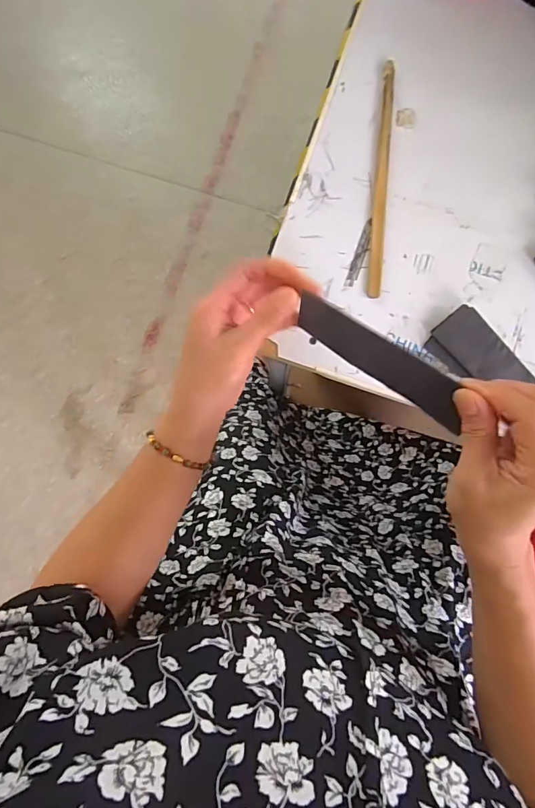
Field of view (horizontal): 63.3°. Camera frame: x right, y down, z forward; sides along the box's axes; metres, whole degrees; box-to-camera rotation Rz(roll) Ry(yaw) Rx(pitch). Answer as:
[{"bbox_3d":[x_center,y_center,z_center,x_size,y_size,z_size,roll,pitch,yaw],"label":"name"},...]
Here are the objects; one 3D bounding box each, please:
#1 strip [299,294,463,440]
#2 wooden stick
[{"bbox_3d":[0.084,-0.033,0.321,0.138,0.004,0.032,36,129,11],"label":"strip"},{"bbox_3d":[0.123,-0.244,0.467,0.015,0.006,0.262,5,85,2],"label":"wooden stick"}]

